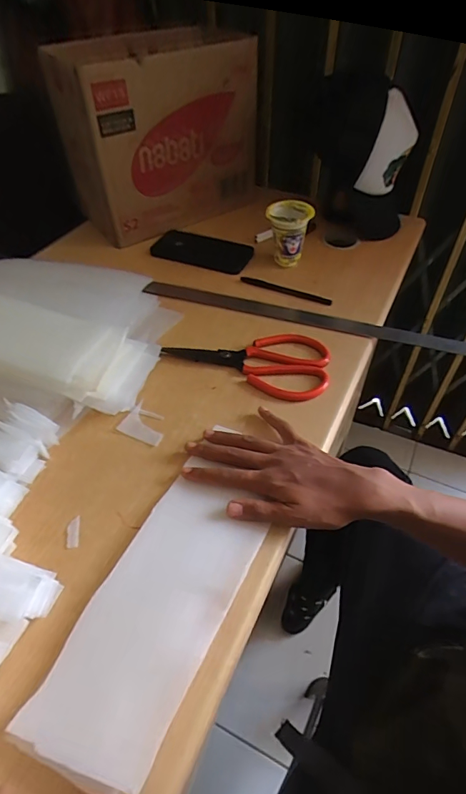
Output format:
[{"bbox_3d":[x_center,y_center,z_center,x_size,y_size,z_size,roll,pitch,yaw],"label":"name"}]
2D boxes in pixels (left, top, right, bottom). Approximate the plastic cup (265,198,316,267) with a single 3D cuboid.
[{"bbox_3d":[0.085,-0.248,0.663,0.064,0.090,0.059,0,48,0],"label":"plastic cup"}]

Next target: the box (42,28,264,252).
[{"bbox_3d":[-0.119,-0.431,0.725,0.312,0.253,0.205,-20,51,-17],"label":"box"}]

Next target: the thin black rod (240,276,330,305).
[{"bbox_3d":[0.079,-0.161,0.650,0.140,0.006,0.015,19,51,16],"label":"thin black rod"}]

